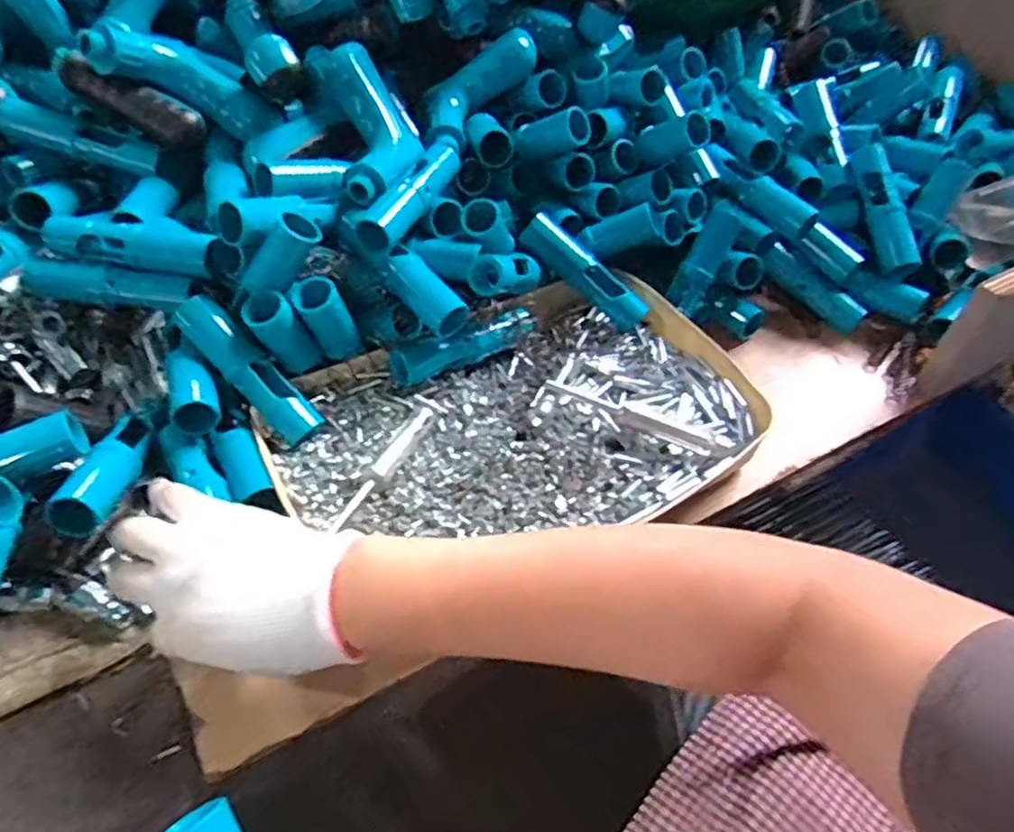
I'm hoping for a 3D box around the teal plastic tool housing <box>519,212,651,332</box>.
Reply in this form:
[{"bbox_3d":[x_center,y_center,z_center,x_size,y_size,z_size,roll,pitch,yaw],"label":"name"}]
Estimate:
[{"bbox_3d":[0.066,-0.121,0.574,0.122,0.025,0.021,41,53,-4],"label":"teal plastic tool housing"}]

